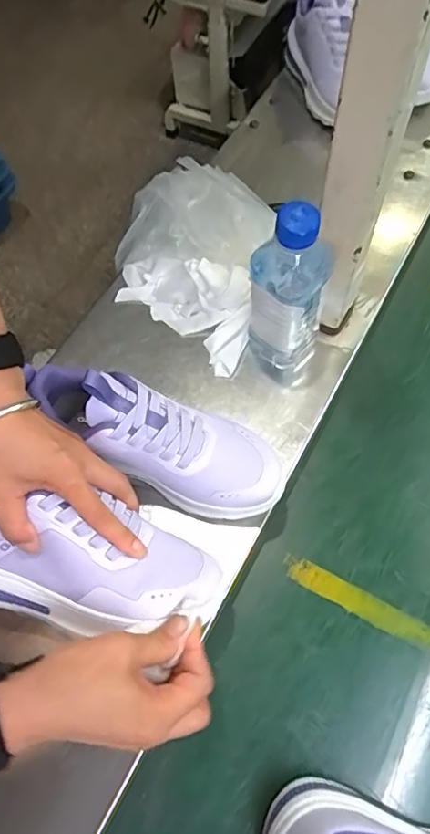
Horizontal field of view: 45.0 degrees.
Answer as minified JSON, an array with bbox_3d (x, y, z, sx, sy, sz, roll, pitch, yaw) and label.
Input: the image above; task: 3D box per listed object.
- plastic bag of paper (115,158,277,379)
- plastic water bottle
[{"bbox_3d":[-0.032,-0.166,0.536,0.197,0.065,0.215,14,66,10],"label":"plastic bag of paper"},{"bbox_3d":[0.060,-0.096,0.440,0.062,0.162,0.053,7,65,7],"label":"plastic water bottle"}]

